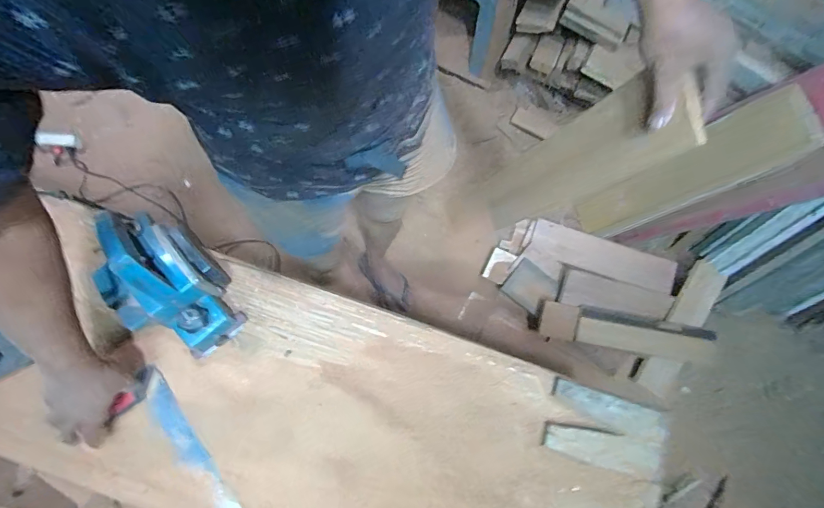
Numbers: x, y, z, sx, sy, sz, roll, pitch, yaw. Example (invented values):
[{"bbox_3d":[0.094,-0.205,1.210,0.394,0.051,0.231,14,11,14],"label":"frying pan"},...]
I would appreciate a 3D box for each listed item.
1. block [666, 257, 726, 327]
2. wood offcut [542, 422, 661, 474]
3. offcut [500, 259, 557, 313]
[{"bbox_3d":[0.987,0.146,1.367,0.105,0.019,0.233,30,111,41],"label":"block"},{"bbox_3d":[0.315,0.323,0.657,0.183,0.018,0.060,5,89,11],"label":"wood offcut"},{"bbox_3d":[0.379,0.112,1.280,0.154,0.026,0.132,48,115,34],"label":"offcut"}]

